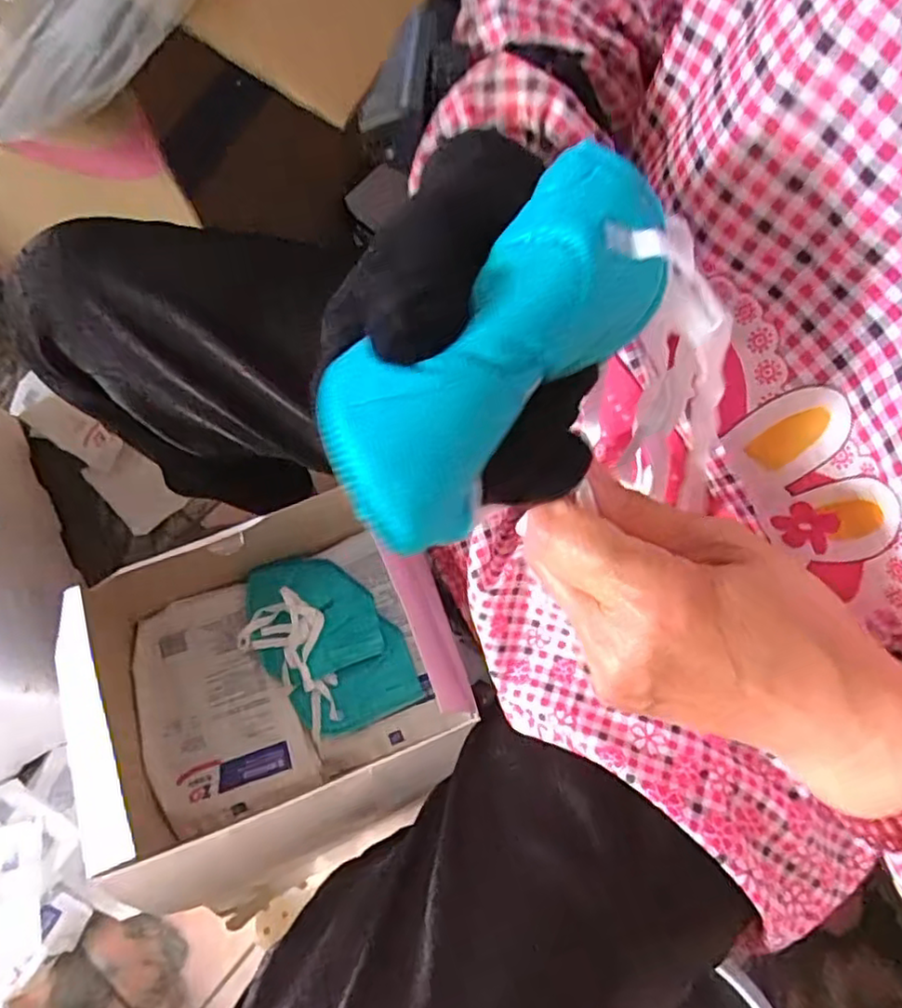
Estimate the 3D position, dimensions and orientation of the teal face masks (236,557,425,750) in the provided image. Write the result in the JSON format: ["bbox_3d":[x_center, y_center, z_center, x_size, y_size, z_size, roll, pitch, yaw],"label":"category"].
[{"bbox_3d":[-0.110,0.116,0.557,0.104,0.028,0.171,-42,75,-12],"label":"teal face masks"}]

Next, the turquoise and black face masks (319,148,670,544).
[{"bbox_3d":[0.011,-0.046,0.180,0.054,0.022,0.118,41,85,14],"label":"turquoise and black face masks"}]

